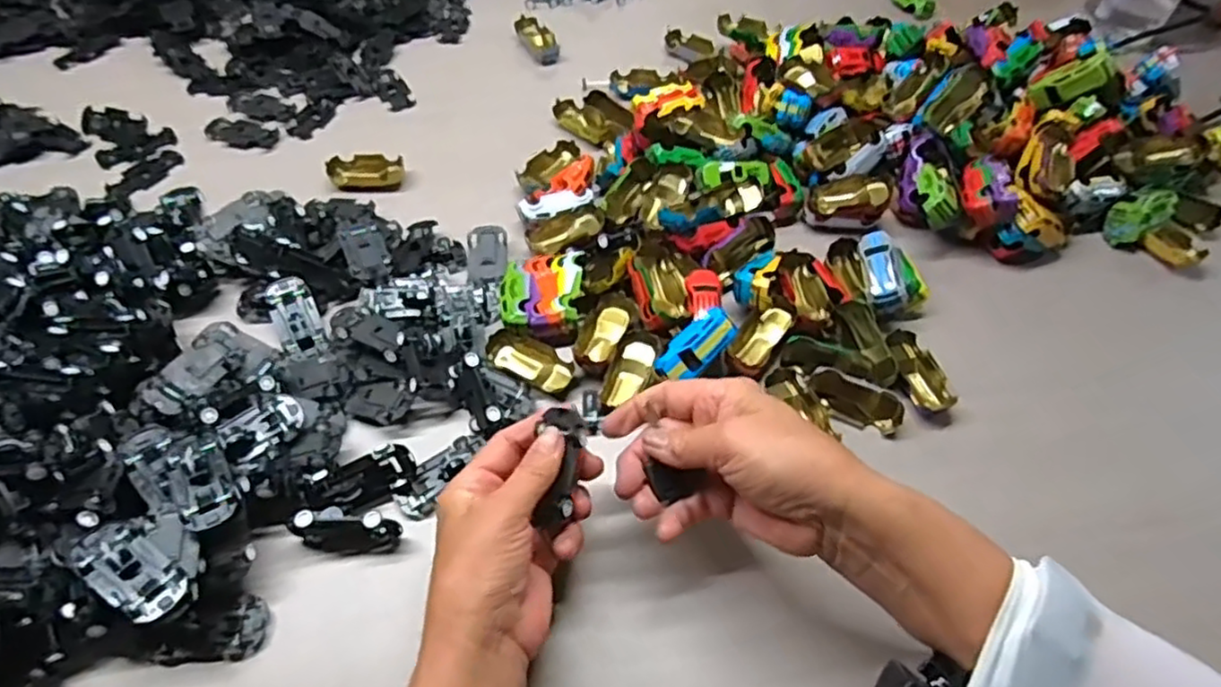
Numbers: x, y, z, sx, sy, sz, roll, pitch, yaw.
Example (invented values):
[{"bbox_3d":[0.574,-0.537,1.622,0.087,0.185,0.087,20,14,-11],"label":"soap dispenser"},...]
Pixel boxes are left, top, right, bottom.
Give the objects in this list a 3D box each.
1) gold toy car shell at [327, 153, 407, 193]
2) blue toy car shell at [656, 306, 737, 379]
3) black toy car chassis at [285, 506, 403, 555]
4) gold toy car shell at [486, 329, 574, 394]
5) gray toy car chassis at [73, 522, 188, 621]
[{"bbox_3d":[-0.212,-0.149,0.605,0.062,0.019,0.033,-5,56,-6],"label":"gold toy car shell"},{"bbox_3d":[0.059,0.002,0.482,0.061,0.012,0.027,-41,65,-4],"label":"blue toy car shell"},{"bbox_3d":[-0.158,0.111,0.416,0.060,0.036,0.020,-3,56,-5],"label":"black toy car chassis"},{"bbox_3d":[-0.057,0.014,0.497,0.065,0.019,0.030,31,60,18],"label":"gold toy car shell"},{"bbox_3d":[-0.254,0.118,0.366,0.065,0.013,0.030,29,59,16],"label":"gray toy car chassis"}]

